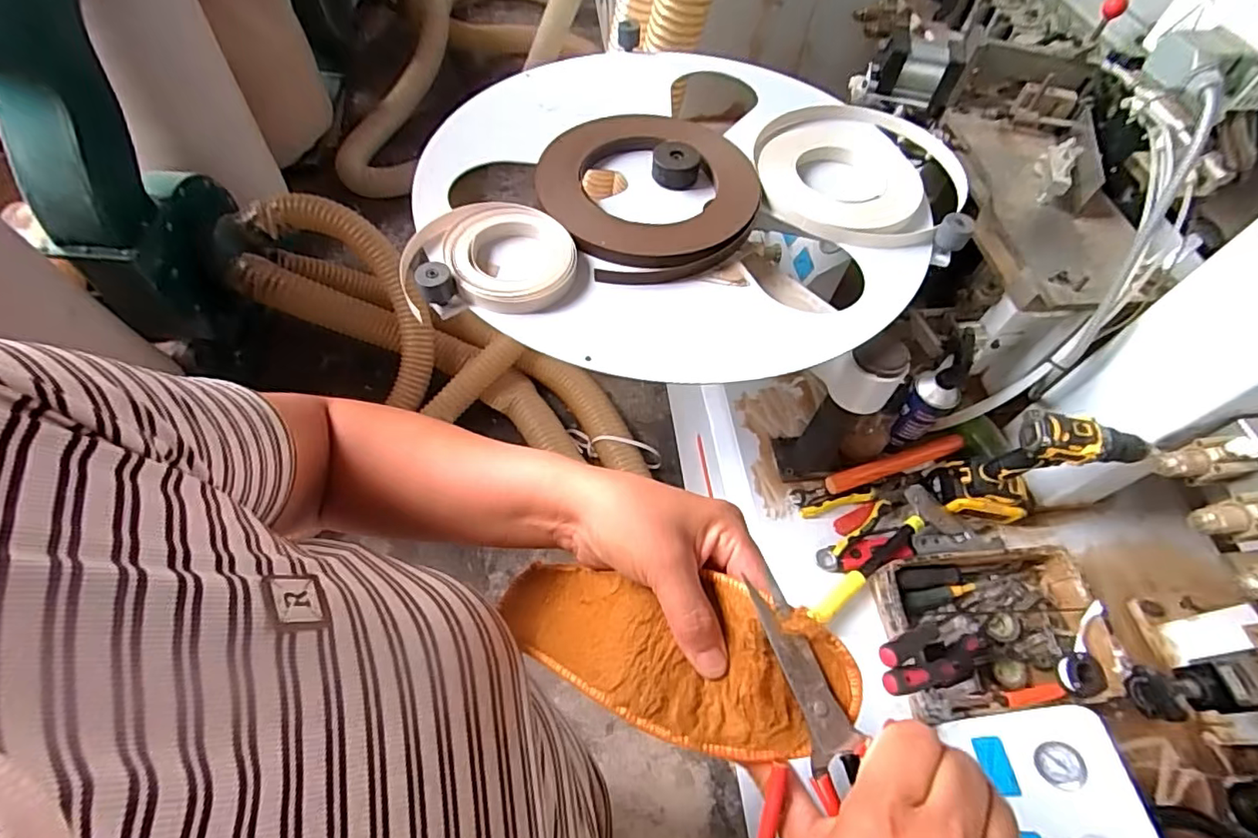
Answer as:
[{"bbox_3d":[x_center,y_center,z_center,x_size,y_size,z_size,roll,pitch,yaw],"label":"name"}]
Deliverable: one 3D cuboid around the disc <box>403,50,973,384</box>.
[{"bbox_3d":[0.097,-0.330,0.837,0.741,0.087,0.695,2,59,-3],"label":"disc"}]

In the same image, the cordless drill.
[{"bbox_3d":[0.594,0.071,0.836,0.166,0.230,0.074,17,59,6],"label":"cordless drill"}]

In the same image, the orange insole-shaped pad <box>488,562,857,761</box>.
[{"bbox_3d":[0.003,0.127,0.322,0.228,0.046,0.077,6,54,32],"label":"orange insole-shaped pad"}]

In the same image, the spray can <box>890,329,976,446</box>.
[{"bbox_3d":[0.478,-0.036,0.890,0.065,0.215,0.061,2,59,-3],"label":"spray can"}]

